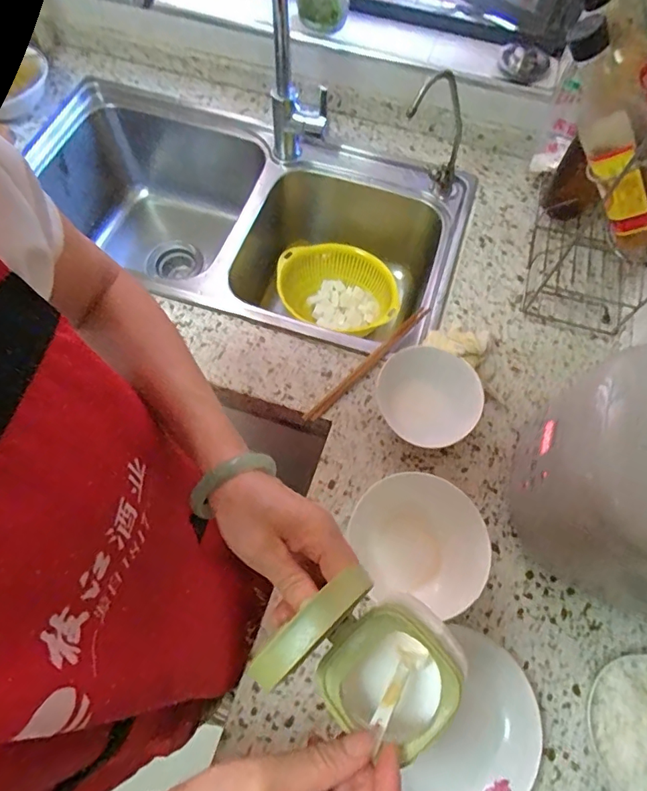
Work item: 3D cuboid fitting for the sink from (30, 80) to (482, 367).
[{"bbox_3d":[-0.139,-0.279,0.905,0.723,0.242,0.383,23,68,9],"label":"sink"}]

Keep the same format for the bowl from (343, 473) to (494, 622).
[{"bbox_3d":[0.110,0.167,0.557,0.149,0.062,0.138,0,65,-1],"label":"bowl"}]

